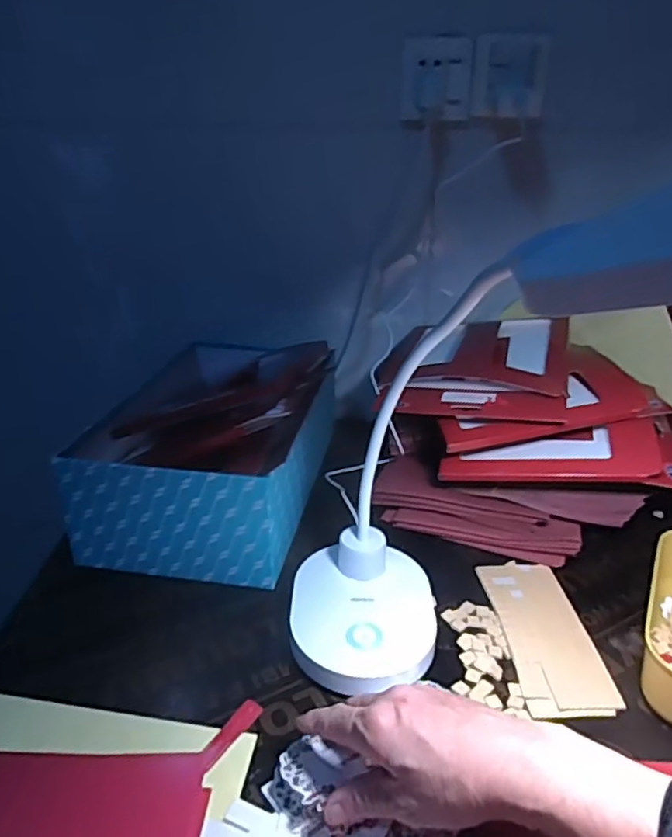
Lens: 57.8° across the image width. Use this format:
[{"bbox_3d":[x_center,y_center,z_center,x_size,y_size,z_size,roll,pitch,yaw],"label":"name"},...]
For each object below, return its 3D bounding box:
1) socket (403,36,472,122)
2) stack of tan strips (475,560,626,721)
[{"bbox_3d":[0.116,-0.388,0.699,0.074,0.083,0.029,-5,26,-11],"label":"socket"},{"bbox_3d":[0.175,0.175,0.516,0.073,0.010,0.165,-1,26,-3],"label":"stack of tan strips"}]

